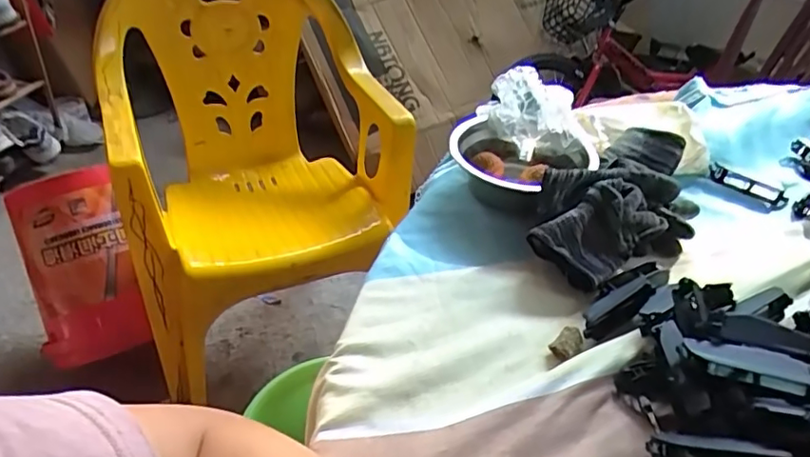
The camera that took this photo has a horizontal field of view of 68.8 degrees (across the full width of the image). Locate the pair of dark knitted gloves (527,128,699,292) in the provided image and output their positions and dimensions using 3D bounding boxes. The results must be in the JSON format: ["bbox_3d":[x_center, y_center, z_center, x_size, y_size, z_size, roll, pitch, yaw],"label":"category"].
[{"bbox_3d":[0.201,-0.028,0.526,0.107,0.060,0.227,31,45,29],"label":"pair of dark knitted gloves"}]

